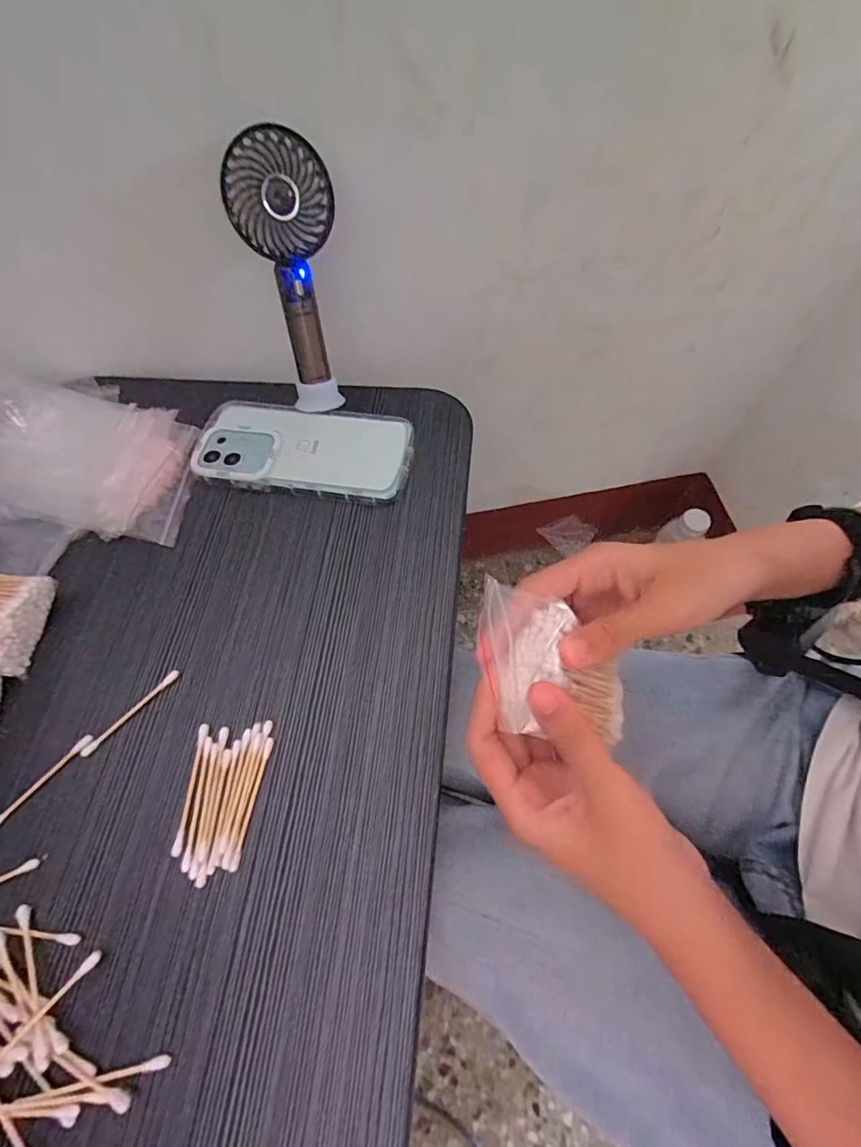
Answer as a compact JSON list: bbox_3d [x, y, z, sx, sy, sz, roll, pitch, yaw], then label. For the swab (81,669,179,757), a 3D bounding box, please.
[{"bbox_3d":[-0.187,0.087,0.307,0.006,0.004,0.068,39,73,19],"label":"swab"}]

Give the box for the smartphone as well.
[{"bbox_3d":[-0.100,-0.098,0.390,0.168,0.013,0.080,7,65,7],"label":"smartphone"}]

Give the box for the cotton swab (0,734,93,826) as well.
[{"bbox_3d":[-0.230,0.123,0.289,0.007,0.004,0.068,36,72,18],"label":"cotton swab"}]

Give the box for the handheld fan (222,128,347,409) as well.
[{"bbox_3d":[-0.096,-0.208,0.357,0.064,0.173,0.041,-1,40,3],"label":"handheld fan"}]

